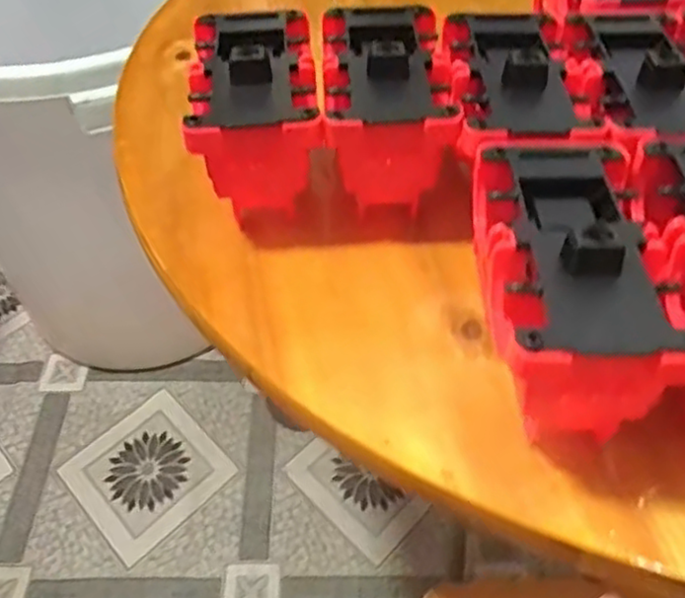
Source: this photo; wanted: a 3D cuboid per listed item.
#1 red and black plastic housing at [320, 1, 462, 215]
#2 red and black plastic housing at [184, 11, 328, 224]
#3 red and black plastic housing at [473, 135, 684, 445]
[{"bbox_3d":[0.024,-0.124,0.474,0.082,0.093,0.154,-1,45,-1],"label":"red and black plastic housing"},{"bbox_3d":[-0.058,-0.127,0.474,0.081,0.086,0.145,-6,46,-5],"label":"red and black plastic housing"},{"bbox_3d":[0.107,-0.004,0.364,0.080,0.102,0.154,1,45,2],"label":"red and black plastic housing"}]

